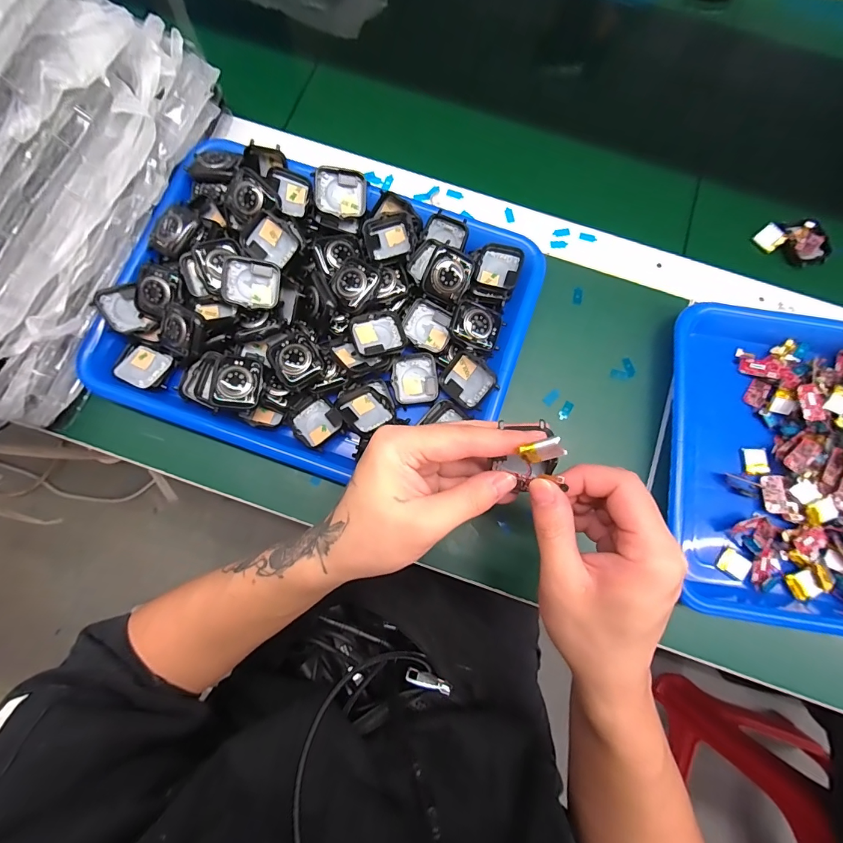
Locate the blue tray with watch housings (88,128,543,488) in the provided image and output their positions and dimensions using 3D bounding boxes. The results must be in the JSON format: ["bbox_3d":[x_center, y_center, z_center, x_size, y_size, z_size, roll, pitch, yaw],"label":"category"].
[{"bbox_3d":[-0.082,-0.089,0.330,0.326,0.043,0.247,20,80,3],"label":"blue tray with watch housings"}]

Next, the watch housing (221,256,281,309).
[{"bbox_3d":[-0.136,-0.111,0.319,0.042,0.008,0.037,3,102,-20],"label":"watch housing"}]

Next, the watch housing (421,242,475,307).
[{"bbox_3d":[0.022,-0.121,0.329,0.037,0.008,0.042,29,94,-17],"label":"watch housing"}]

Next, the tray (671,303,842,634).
[{"bbox_3d":[0.363,0.044,0.329,0.321,0.037,0.250,9,79,1],"label":"tray"}]

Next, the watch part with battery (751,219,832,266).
[{"bbox_3d":[0.358,-0.171,0.384,0.060,0.013,0.042,-4,79,-2],"label":"watch part with battery"}]

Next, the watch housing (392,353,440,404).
[{"bbox_3d":[-0.005,-0.036,0.338,0.037,0.010,0.039,-6,79,-2],"label":"watch housing"}]

